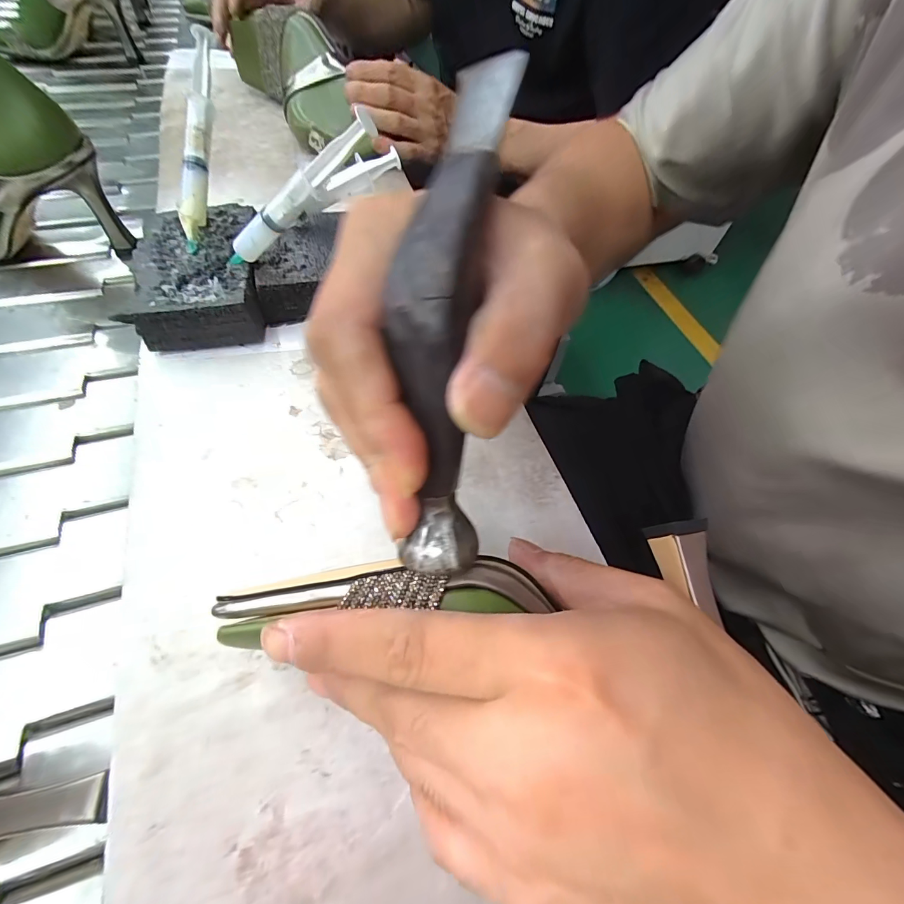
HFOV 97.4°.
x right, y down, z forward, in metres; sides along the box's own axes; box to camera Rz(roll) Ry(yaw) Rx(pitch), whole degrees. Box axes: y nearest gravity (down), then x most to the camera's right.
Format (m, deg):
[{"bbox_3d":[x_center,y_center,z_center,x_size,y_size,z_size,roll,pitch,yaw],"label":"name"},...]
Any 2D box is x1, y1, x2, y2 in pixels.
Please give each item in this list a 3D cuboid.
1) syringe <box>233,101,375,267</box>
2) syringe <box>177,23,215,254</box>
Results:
[{"bbox_3d":[-0.102,-0.156,0.249,0.136,0.018,0.012,-22,48,30],"label":"syringe"},{"bbox_3d":[-0.183,-0.219,0.284,0.016,0.139,0.015,13,12,7],"label":"syringe"}]

